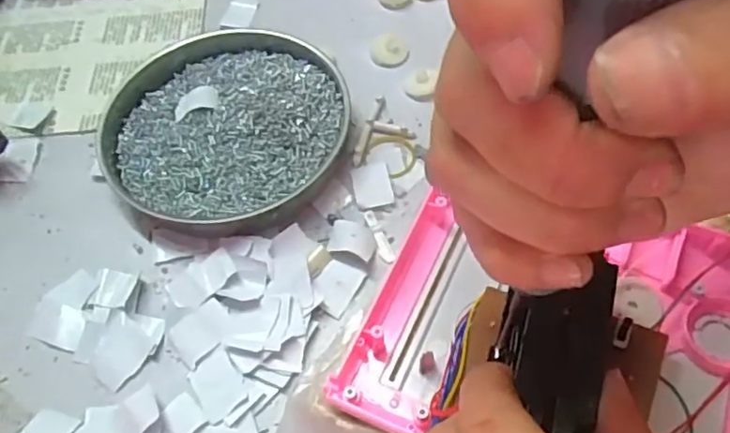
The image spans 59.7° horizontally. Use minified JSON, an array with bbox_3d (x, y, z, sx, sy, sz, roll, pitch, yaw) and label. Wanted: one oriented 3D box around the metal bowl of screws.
[{"bbox_3d":[-0.080,-0.055,0.364,0.136,0.022,0.119,-30,60,-15],"label":"metal bowl of screws"}]

